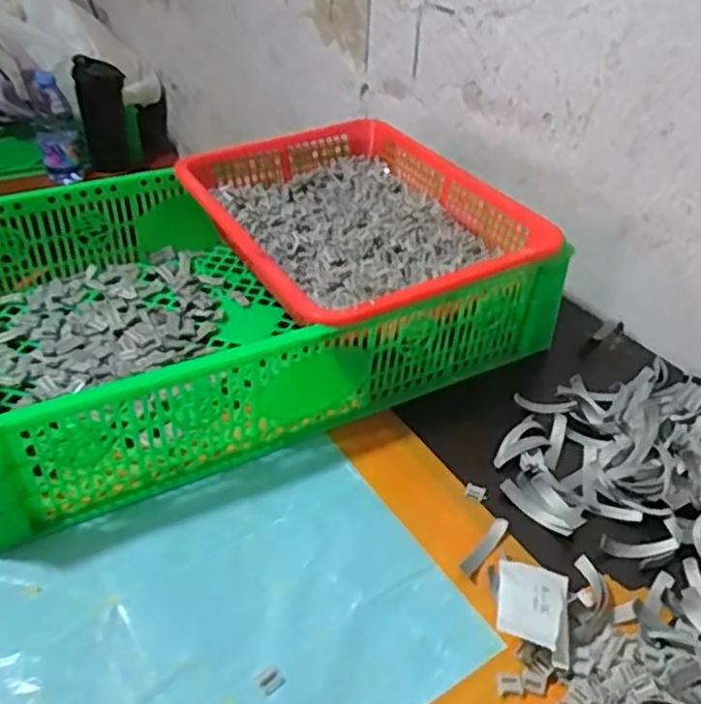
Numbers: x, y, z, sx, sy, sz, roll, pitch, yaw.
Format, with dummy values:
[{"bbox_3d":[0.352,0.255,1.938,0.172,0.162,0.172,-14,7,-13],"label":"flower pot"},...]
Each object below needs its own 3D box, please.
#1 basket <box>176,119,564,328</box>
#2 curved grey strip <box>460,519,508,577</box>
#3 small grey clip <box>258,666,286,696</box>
[{"bbox_3d":[0.010,-0.110,0.632,0.241,0.075,0.300,-16,40,-24],"label":"basket"},{"bbox_3d":[0.086,0.124,0.451,0.010,0.007,0.050,27,42,29],"label":"curved grey strip"},{"bbox_3d":[-0.042,0.174,0.377,0.013,0.004,0.013,-28,46,-35],"label":"small grey clip"}]

